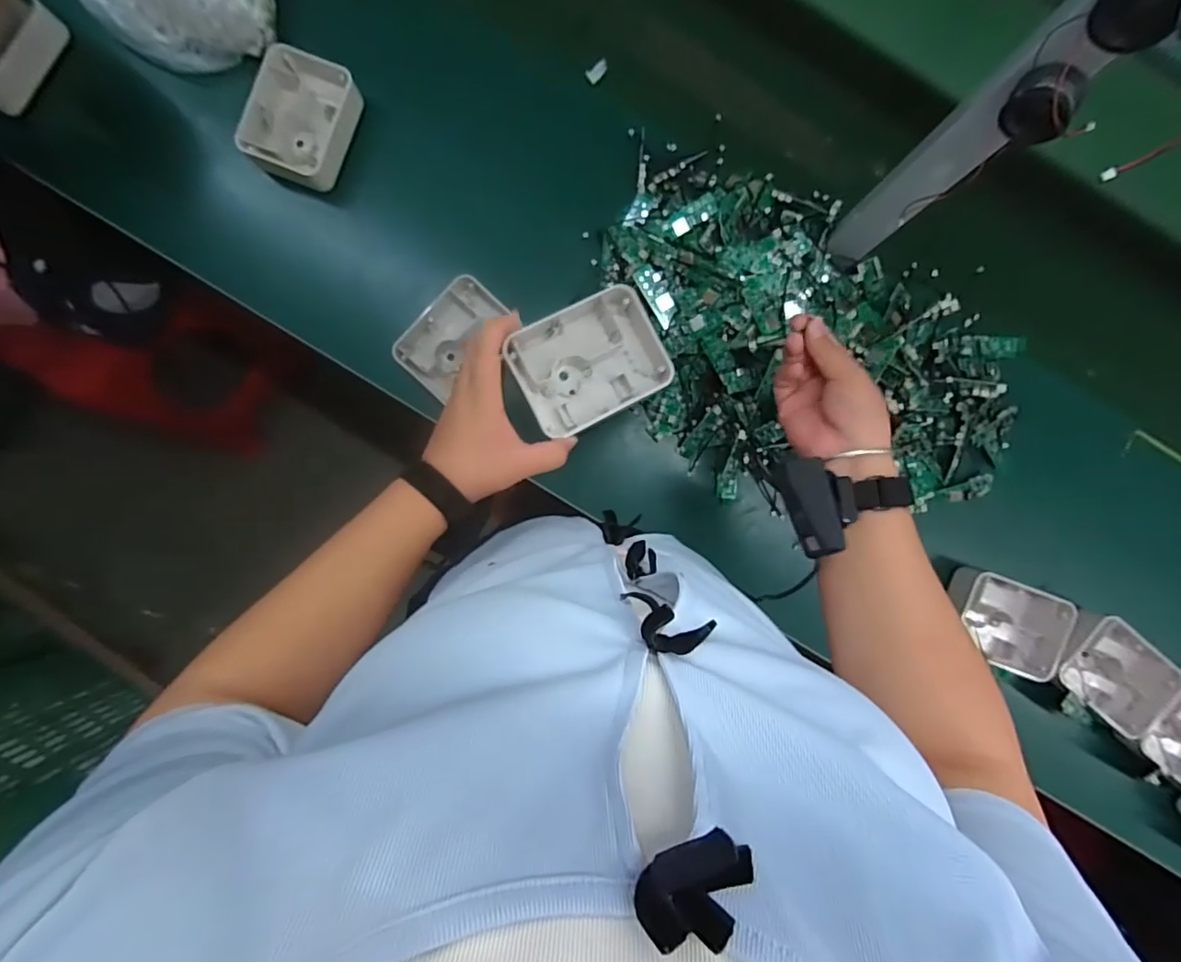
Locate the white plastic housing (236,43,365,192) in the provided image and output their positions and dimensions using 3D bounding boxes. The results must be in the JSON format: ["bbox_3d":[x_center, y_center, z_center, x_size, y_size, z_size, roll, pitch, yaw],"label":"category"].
[{"bbox_3d":[-0.330,-0.412,0.620,0.109,0.037,0.131,20,89,-2],"label":"white plastic housing"}]

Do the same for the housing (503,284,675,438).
[{"bbox_3d":[-0.001,-0.106,0.478,0.126,0.044,0.099,-28,90,-2],"label":"housing"}]

